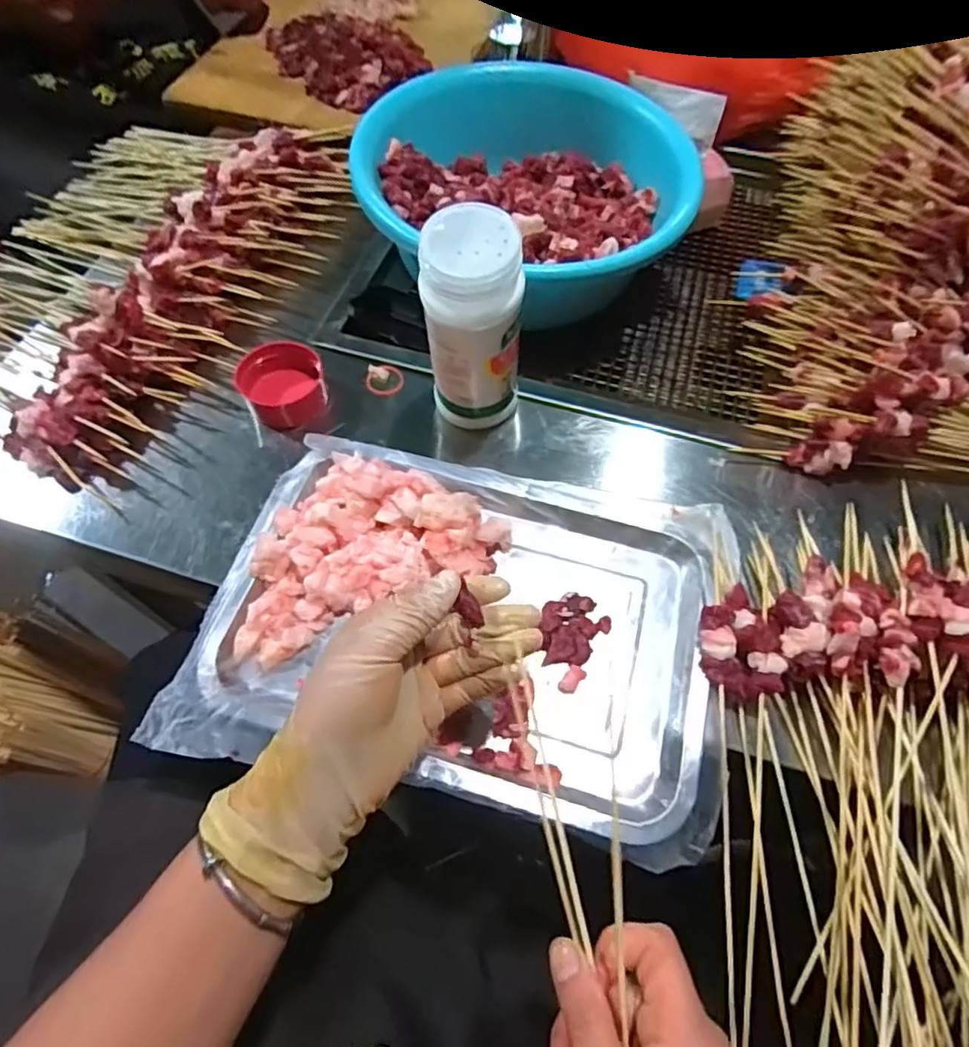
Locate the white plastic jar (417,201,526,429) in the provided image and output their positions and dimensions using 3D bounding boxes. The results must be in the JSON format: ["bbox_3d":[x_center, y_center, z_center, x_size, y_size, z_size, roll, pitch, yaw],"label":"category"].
[{"bbox_3d":[-0.007,-0.127,0.411,0.062,0.162,0.052,3,62,1],"label":"white plastic jar"}]

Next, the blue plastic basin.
[{"bbox_3d":[0.045,-0.290,0.540,0.263,0.103,0.263,0,62,0],"label":"blue plastic basin"}]

